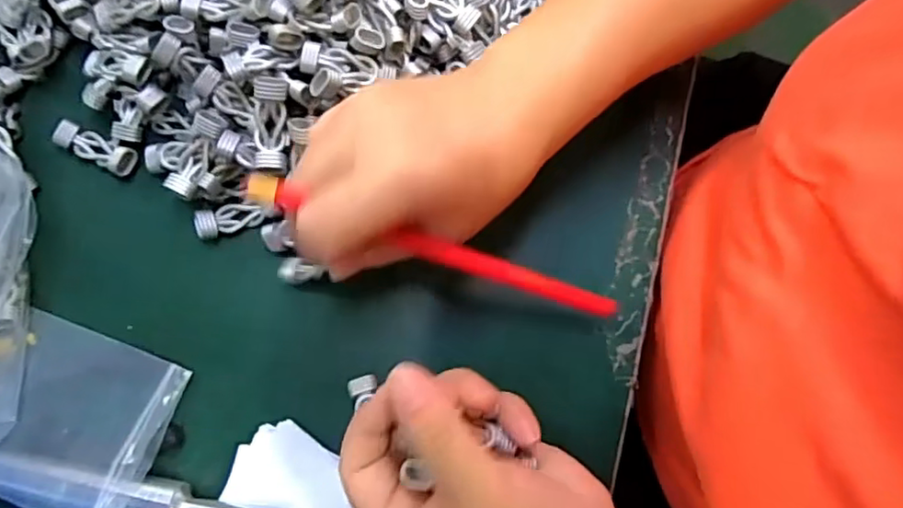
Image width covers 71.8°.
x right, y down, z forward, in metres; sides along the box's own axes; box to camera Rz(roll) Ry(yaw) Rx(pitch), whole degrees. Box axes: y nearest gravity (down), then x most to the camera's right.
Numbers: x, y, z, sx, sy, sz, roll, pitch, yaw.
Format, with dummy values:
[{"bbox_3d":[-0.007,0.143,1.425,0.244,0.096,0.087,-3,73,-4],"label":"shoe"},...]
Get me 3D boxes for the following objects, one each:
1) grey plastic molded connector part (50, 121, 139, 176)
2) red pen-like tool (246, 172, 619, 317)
[{"bbox_3d":[-0.188,-0.056,0.331,0.044,0.009,0.015,25,81,4],"label":"grey plastic molded connector part"},{"bbox_3d":[-0.003,-0.001,0.264,0.166,0.006,0.010,19,80,-15],"label":"red pen-like tool"}]

